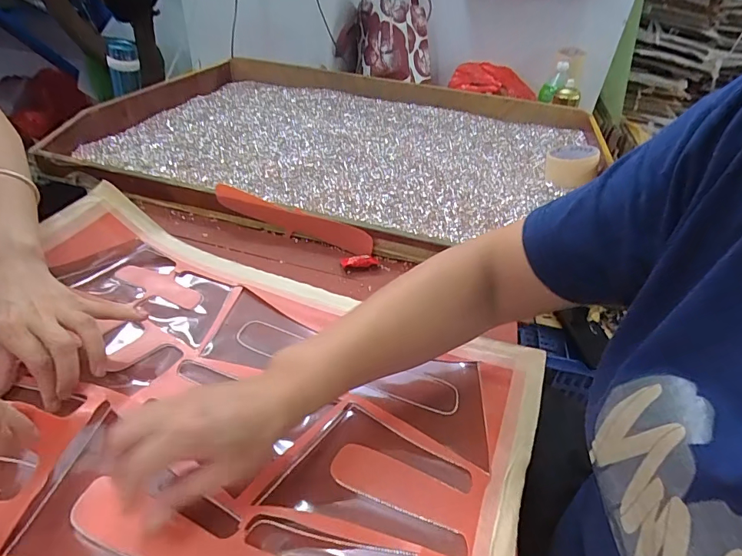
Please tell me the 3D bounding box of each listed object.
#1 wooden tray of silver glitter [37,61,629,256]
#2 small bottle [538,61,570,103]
[{"bbox_3d":[-0.053,-0.272,0.832,0.884,0.076,0.611,13,39,10],"label":"wooden tray of silver glitter"},{"bbox_3d":[0.518,-0.560,1.220,0.042,0.124,0.047,12,23,-50],"label":"small bottle"}]

